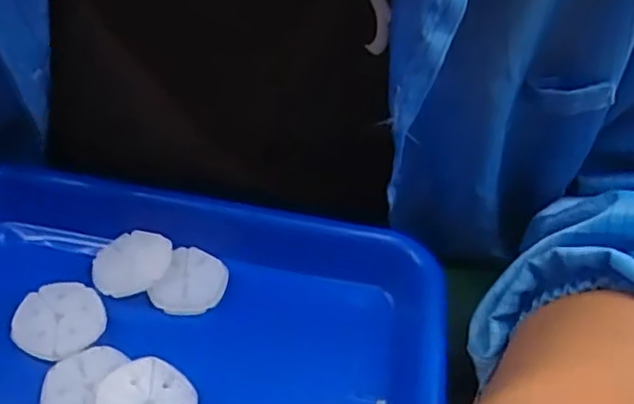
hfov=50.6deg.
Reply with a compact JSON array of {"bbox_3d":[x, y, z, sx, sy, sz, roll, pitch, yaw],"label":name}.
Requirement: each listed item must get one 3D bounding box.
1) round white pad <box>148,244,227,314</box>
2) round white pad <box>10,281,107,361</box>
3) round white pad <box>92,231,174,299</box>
[{"bbox_3d":[-0.059,0.038,0.320,0.030,0.008,0.036,18,45,11],"label":"round white pad"},{"bbox_3d":[-0.114,0.052,0.296,0.039,0.004,0.037,4,44,-3],"label":"round white pad"},{"bbox_3d":[-0.088,0.029,0.321,0.031,0.007,0.037,34,50,25],"label":"round white pad"}]

